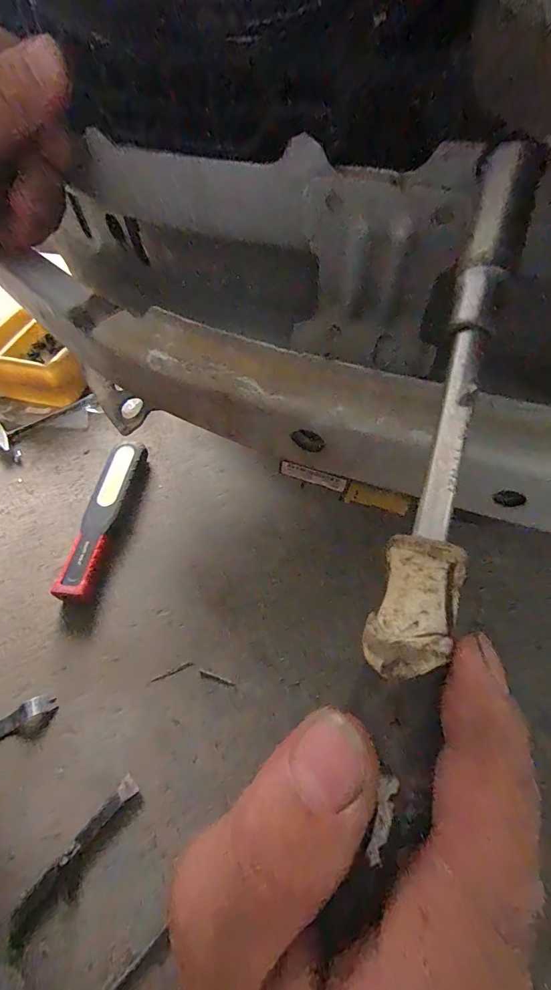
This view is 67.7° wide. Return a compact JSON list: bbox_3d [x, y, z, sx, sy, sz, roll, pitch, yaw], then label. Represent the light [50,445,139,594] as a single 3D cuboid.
[{"bbox_3d":[-0.281,0.029,0.683,0.064,0.043,0.288,5,58,6],"label":"light"}]

